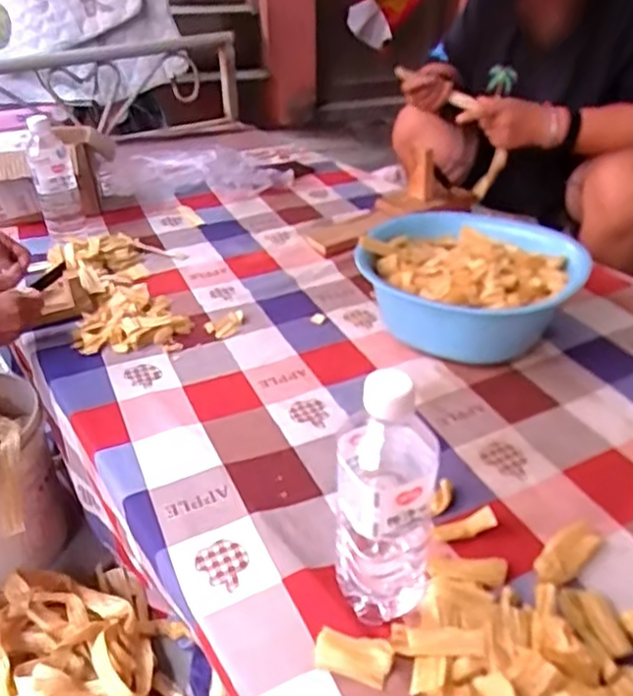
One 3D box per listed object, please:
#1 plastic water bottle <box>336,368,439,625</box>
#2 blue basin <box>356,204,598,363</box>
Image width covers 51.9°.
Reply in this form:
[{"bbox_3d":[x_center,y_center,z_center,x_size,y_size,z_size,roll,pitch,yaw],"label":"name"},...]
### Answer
[{"bbox_3d":[0.050,0.117,0.477,0.079,0.226,0.070,4,34,8],"label":"plastic water bottle"},{"bbox_3d":[0.198,-0.079,0.859,0.259,0.109,0.251,-1,33,0],"label":"blue basin"}]

